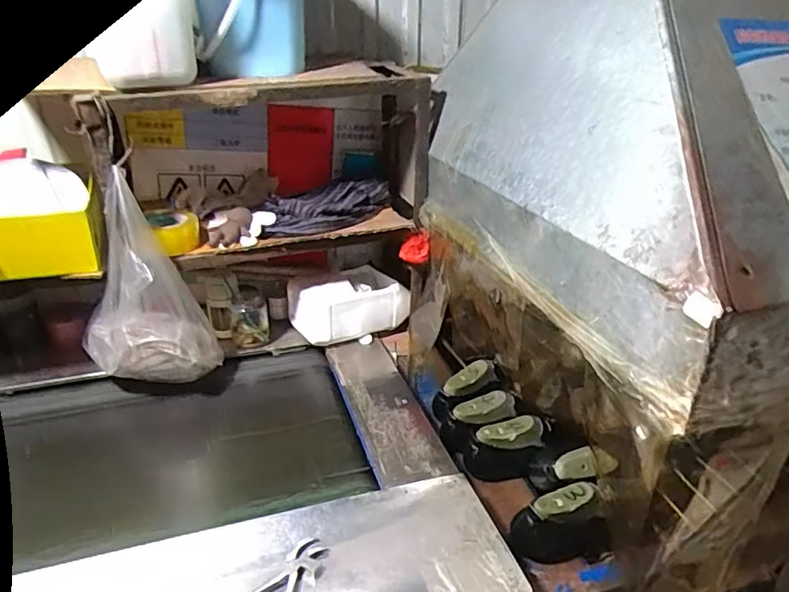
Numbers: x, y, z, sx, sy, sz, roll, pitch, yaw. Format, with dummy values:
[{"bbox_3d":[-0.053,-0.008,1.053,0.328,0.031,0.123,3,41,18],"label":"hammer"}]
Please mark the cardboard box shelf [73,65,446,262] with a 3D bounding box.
[{"bbox_3d":[-0.238,-0.297,1.095,0.629,0.300,0.325,-11,31,-22],"label":"cardboard box shelf"}]

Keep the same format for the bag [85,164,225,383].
[{"bbox_3d":[-0.464,0.002,0.971,0.237,0.359,0.137,-8,30,-18],"label":"bag"}]

